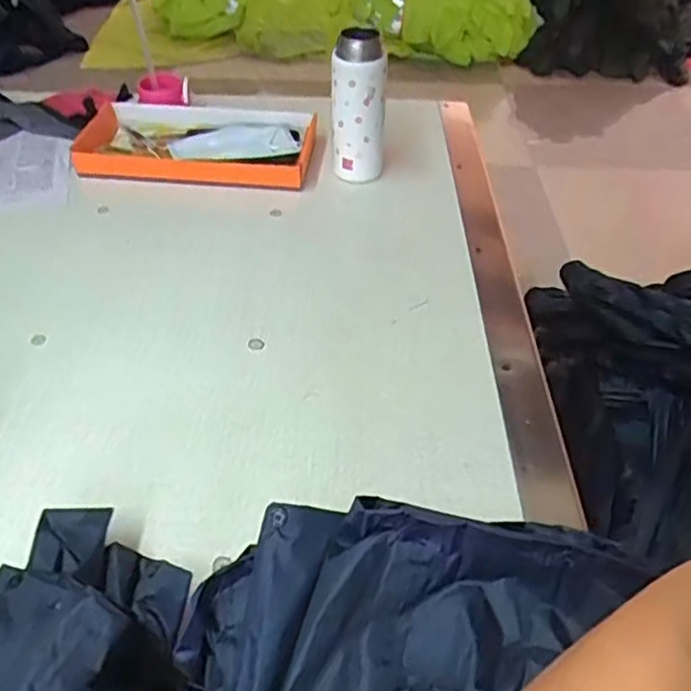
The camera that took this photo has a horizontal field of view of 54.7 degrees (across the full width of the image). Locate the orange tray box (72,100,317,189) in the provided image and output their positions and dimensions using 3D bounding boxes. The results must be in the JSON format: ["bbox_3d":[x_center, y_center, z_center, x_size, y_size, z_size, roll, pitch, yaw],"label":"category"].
[{"bbox_3d":[-0.207,-0.296,0.968,0.328,0.035,0.201,3,44,1],"label":"orange tray box"}]

